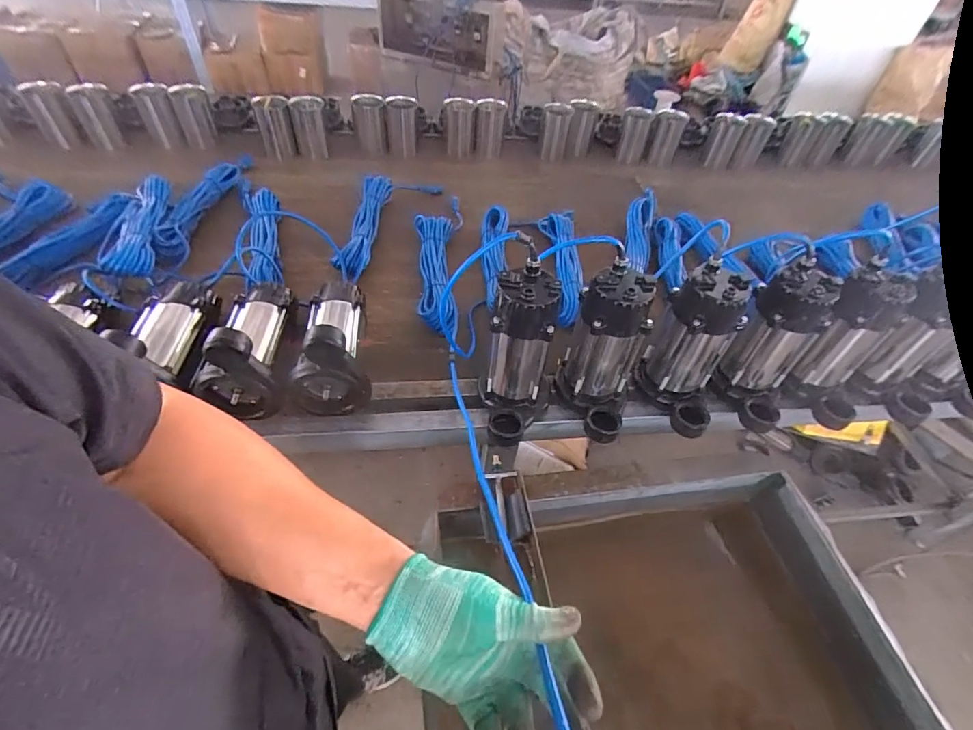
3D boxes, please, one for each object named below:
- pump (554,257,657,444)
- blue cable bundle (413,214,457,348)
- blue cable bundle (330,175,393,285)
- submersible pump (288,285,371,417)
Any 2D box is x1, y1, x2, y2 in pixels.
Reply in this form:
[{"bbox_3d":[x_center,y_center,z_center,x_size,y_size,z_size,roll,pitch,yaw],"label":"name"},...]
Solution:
[{"bbox_3d":[0.176,-0.009,0.696,0.115,0.232,0.146,16,49,8],"label":"pump"},{"bbox_3d":[-0.107,-0.191,0.967,0.089,0.068,0.367,-1,49,-6],"label":"blue cable bundle"},{"bbox_3d":[-0.275,-0.313,1.036,0.077,0.056,0.354,4,48,-2],"label":"blue cable bundle"},{"bbox_3d":[-0.259,-0.055,0.752,0.115,0.160,0.231,-7,50,-11],"label":"submersible pump"}]

